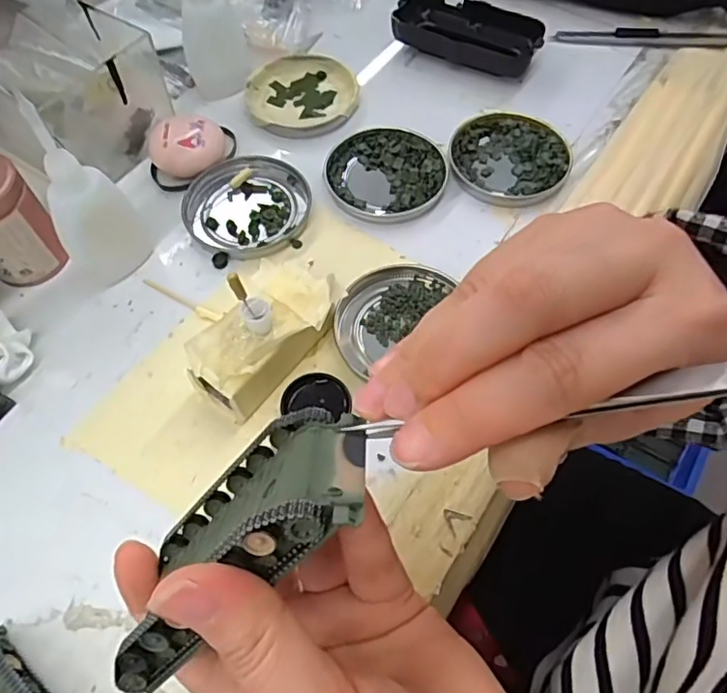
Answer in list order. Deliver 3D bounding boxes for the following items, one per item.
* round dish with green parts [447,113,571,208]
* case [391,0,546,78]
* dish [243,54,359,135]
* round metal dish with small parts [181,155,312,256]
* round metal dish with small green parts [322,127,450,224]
[{"bbox_3d":[0.097,-0.126,0.381,0.077,0.008,0.075,0,61,0],"label":"round dish with green parts"},{"bbox_3d":[0.077,-0.239,0.435,0.111,0.023,0.055,25,64,14],"label":"case"},{"bbox_3d":[-0.045,-0.185,0.418,0.079,0.012,0.077,0,61,0],"label":"dish"},{"bbox_3d":[-0.074,-0.091,0.366,0.080,0.007,0.075,0,61,0],"label":"round metal dish with small parts"},{"bbox_3d":[0.014,-0.114,0.376,0.078,0.008,0.077,0,61,0],"label":"round metal dish with small green parts"}]

